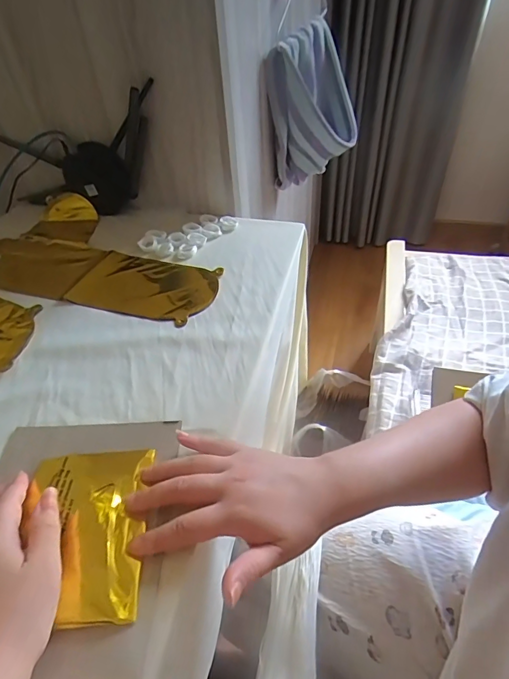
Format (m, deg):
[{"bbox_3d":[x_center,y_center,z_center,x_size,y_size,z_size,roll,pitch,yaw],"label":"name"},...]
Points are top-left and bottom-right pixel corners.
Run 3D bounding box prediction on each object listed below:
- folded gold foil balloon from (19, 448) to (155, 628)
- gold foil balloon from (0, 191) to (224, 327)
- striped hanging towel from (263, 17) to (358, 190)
[{"bbox_3d":[-0.136,0.148,0.313,0.100,0.012,0.128,-4,45,-1],"label":"folded gold foil balloon"},{"bbox_3d":[-0.225,-0.127,0.613,0.396,0.032,0.217,13,53,18],"label":"gold foil balloon"},{"bbox_3d":[0.126,-0.459,0.824,0.171,0.270,0.163,5,44,10],"label":"striped hanging towel"}]

